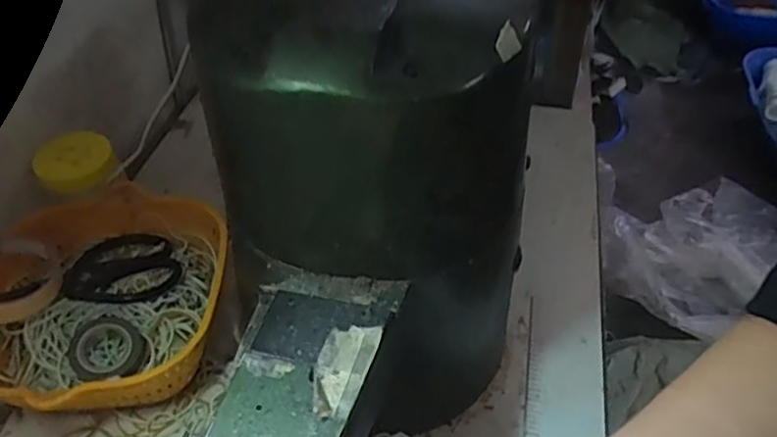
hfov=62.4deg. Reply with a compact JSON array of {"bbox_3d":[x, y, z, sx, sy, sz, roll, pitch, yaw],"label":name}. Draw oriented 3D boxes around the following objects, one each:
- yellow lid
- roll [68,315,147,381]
[{"bbox_3d":[-0.287,-0.053,0.593,0.055,0.012,0.066,47,61,-7],"label":"yellow lid"},{"bbox_3d":[-0.225,0.104,0.511,0.055,0.014,0.055,13,57,-21],"label":"roll"}]

